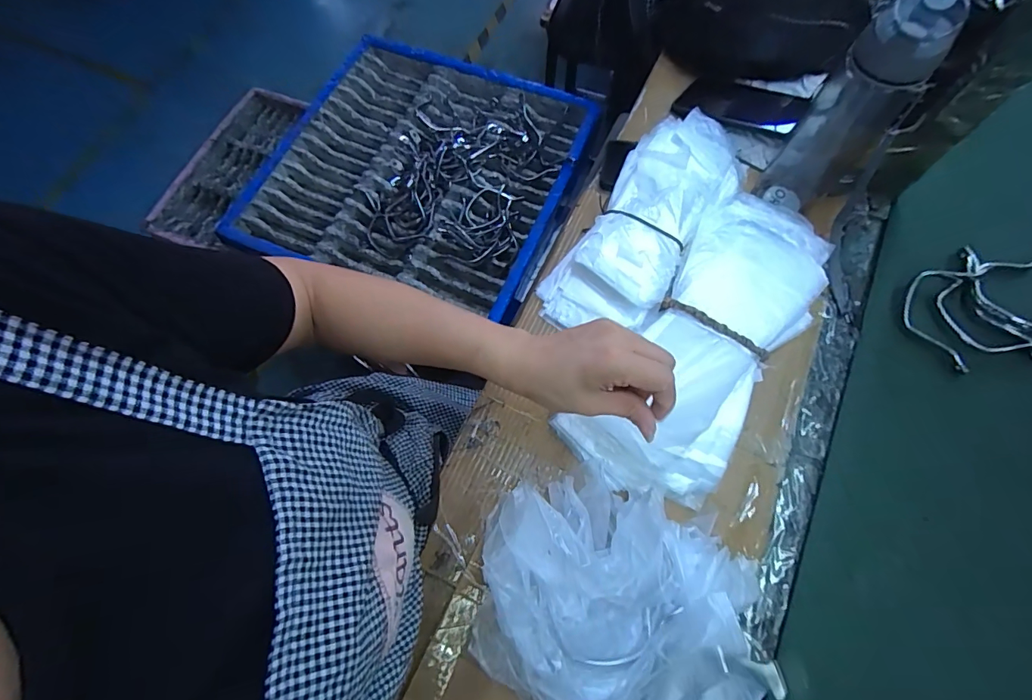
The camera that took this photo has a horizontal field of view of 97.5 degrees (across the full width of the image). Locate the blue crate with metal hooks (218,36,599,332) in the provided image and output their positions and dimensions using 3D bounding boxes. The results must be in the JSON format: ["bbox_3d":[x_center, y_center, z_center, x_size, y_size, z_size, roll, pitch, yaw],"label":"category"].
[{"bbox_3d":[-0.180,-0.354,0.872,0.555,0.079,0.525,19,72,9],"label":"blue crate with metal hooks"}]

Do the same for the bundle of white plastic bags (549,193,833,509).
[{"bbox_3d":[0.208,-0.013,0.479,0.159,0.062,0.368,37,76,14],"label":"bundle of white plastic bags"}]

